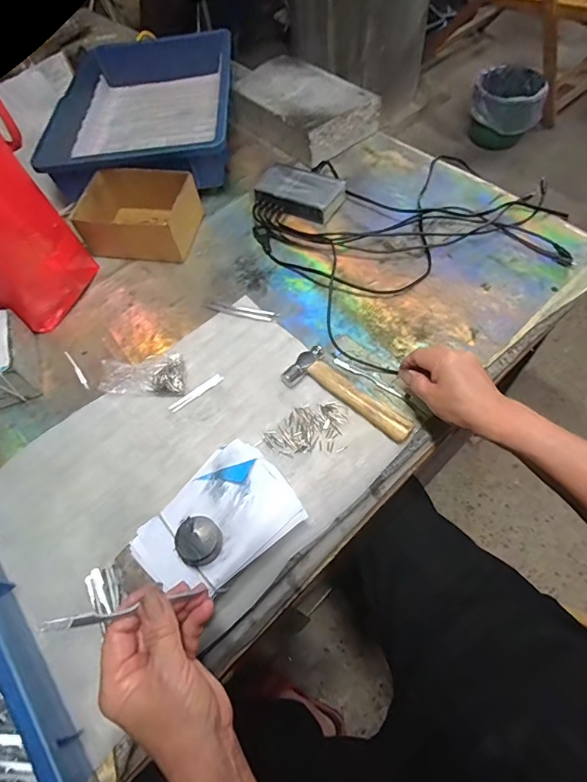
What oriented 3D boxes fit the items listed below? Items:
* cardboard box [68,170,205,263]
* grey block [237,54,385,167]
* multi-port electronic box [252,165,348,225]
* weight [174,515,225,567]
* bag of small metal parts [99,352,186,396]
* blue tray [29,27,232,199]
[{"bbox_3d":[-0.226,-0.260,0.631,0.158,0.067,0.112,3,61,7],"label":"cardboard box"},{"bbox_3d":[0.014,-0.504,0.760,0.145,0.062,0.242,-42,65,-17],"label":"grey block"},{"bbox_3d":[0.009,-0.306,0.659,0.132,0.034,0.080,17,63,15],"label":"multi-port electronic box"},{"bbox_3d":[-0.084,0.134,0.381,0.037,0.024,0.043,-24,61,-8],"label":"weight"},{"bbox_3d":[-0.182,-0.022,0.509,0.097,0.043,0.059,-12,62,-4],"label":"bag of small metal parts"},{"bbox_3d":[-0.254,-0.496,0.758,0.285,0.091,0.404,-5,60,3],"label":"blue tray"}]

